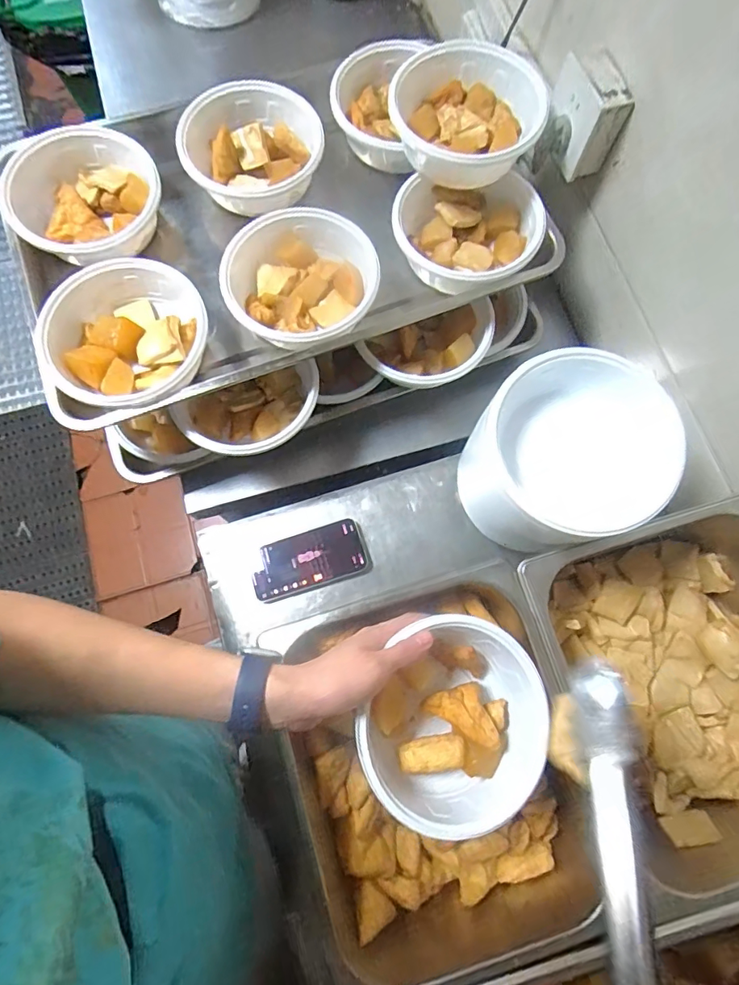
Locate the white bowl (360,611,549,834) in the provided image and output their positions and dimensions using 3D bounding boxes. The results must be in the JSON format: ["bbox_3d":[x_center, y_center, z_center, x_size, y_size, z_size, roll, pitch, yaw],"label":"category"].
[{"bbox_3d":[0.080,0.200,0.436,0.153,0.079,0.167,0,76,0],"label":"white bowl"}]

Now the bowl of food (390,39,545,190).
[{"bbox_3d":[0.106,-0.421,0.546,0.158,0.061,0.165,0,76,0],"label":"bowl of food"}]

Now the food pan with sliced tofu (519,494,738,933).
[{"bbox_3d":[0.326,0.193,0.507,0.271,0.127,0.316,-18,76,-4],"label":"food pan with sliced tofu"}]

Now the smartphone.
[{"bbox_3d":[-0.074,0.086,0.615,0.144,0.017,0.072,-17,76,-4],"label":"smartphone"}]

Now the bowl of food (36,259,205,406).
[{"bbox_3d":[-0.254,-0.159,0.531,0.162,0.072,0.164,0,76,0],"label":"bowl of food"}]

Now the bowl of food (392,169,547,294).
[{"bbox_3d":[0.113,-0.291,0.572,0.161,0.065,0.149,-10,76,-2],"label":"bowl of food"}]

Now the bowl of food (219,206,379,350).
[{"bbox_3d":[-0.083,-0.232,0.547,0.148,0.067,0.173,-5,76,-1],"label":"bowl of food"}]

